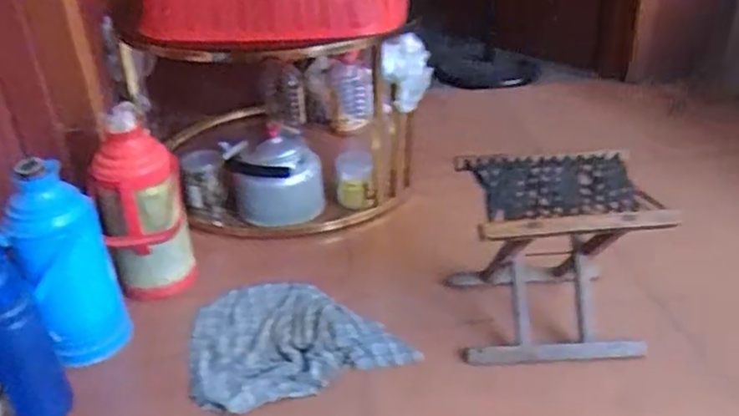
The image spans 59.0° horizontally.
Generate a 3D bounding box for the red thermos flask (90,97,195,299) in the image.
[{"bbox_3d":[-0.452,0.009,1.299,0.159,0.381,0.147,-12,32,-16],"label":"red thermos flask"}]

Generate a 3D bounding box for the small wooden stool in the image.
[{"bbox_3d":[0.338,0.100,1.241,0.329,0.315,0.261,-2,31,0],"label":"small wooden stool"}]

